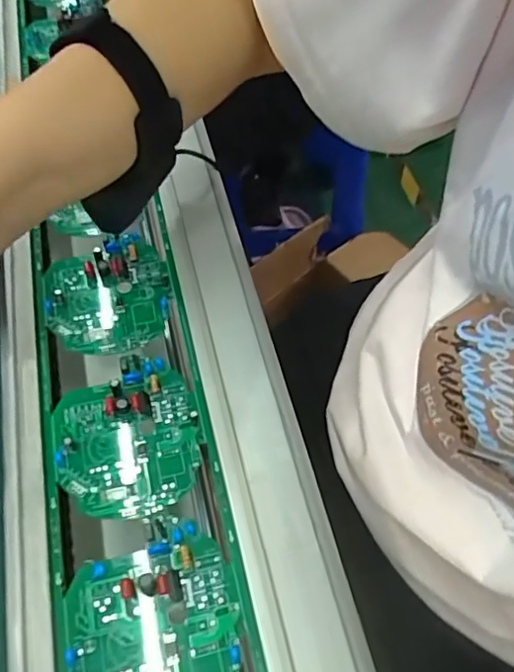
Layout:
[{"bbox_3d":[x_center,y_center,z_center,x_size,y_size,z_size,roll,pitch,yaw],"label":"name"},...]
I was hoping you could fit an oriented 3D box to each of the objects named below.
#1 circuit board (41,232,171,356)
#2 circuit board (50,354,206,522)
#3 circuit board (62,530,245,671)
[{"bbox_3d":[-0.100,-0.029,0.377,0.082,0.016,0.084,-15,59,-11],"label":"circuit board"},{"bbox_3d":[-0.075,0.057,0.325,0.082,0.011,0.091,-14,59,-11],"label":"circuit board"},{"bbox_3d":[-0.049,0.145,0.272,0.082,0.009,0.082,-12,59,-9],"label":"circuit board"}]

